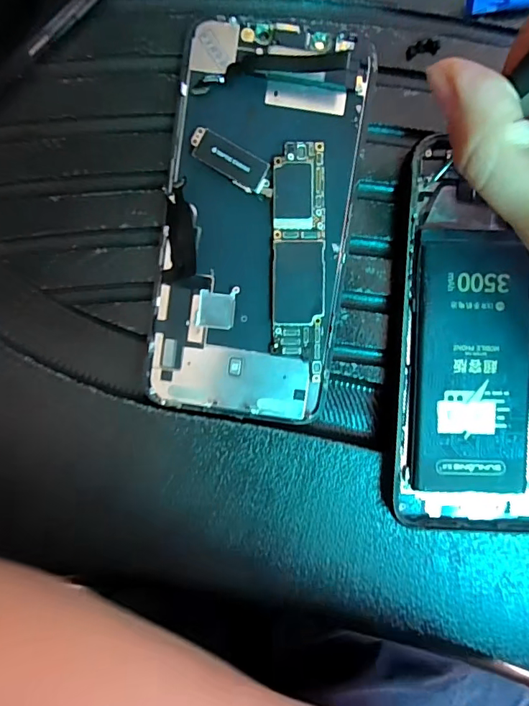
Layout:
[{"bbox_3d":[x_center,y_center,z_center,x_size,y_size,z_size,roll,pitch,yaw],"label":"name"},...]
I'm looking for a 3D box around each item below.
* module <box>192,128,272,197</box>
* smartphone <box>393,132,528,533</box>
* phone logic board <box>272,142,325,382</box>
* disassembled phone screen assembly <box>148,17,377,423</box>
[{"bbox_3d":[-0.012,-0.072,0.175,0.035,0.004,0.013,29,93,-2],"label":"module"},{"bbox_3d":[0.089,-0.002,0.182,0.075,0.007,0.144,1,94,0],"label":"smartphone"},{"bbox_3d":[0.013,-0.036,0.180,0.020,0.005,0.086,0,94,0],"label":"phone logic board"},{"bbox_3d":[-0.002,-0.049,0.181,0.071,0.007,0.147,8,95,-1],"label":"disassembled phone screen assembly"}]

